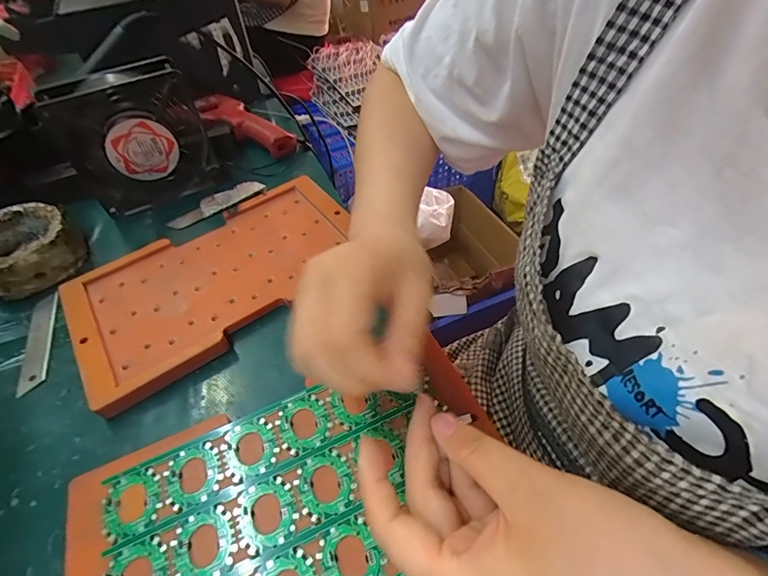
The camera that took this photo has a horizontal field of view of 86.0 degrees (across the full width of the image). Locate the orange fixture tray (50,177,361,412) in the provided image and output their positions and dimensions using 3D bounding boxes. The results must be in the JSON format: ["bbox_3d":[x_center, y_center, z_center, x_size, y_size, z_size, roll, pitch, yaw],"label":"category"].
[{"bbox_3d":[-0.140,-0.016,0.350,0.237,0.013,0.135,-35,55,-24],"label":"orange fixture tray"}]

